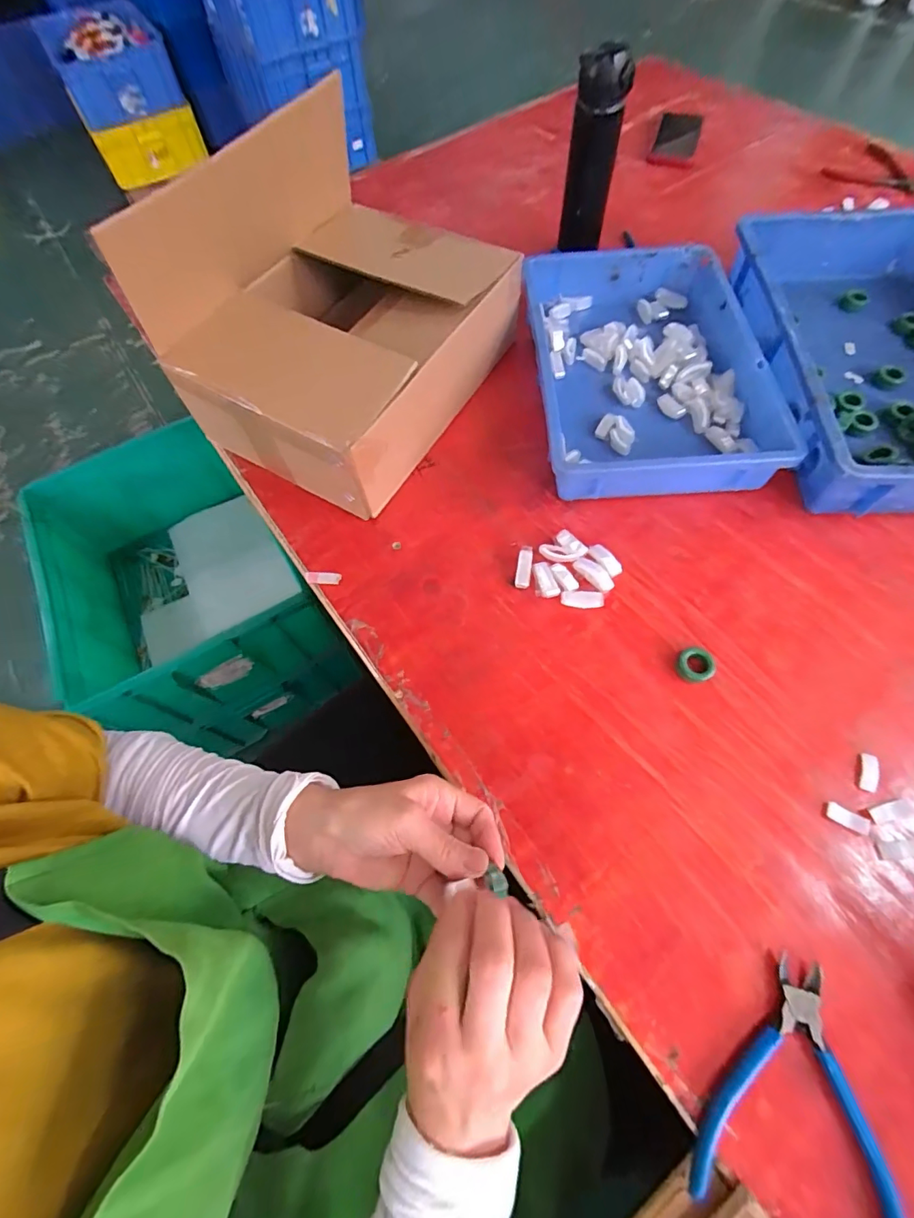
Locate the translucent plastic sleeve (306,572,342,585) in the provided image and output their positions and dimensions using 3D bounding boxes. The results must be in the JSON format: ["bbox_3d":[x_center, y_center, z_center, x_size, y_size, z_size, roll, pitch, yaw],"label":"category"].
[{"bbox_3d":[-0.140,-0.032,0.509,0.039,0.004,0.013,2,79,7],"label":"translucent plastic sleeve"}]

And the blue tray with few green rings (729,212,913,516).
[{"bbox_3d":[0.501,-0.300,0.561,0.286,0.078,0.438,1,63,4],"label":"blue tray with few green rings"}]

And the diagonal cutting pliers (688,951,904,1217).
[{"bbox_3d":[0.221,0.307,0.310,0.117,0.013,0.139,16,65,11],"label":"diagonal cutting pliers"}]

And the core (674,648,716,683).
[{"bbox_3d":[0.215,0.050,0.437,0.032,0.014,0.029,-7,63,0],"label":"core"}]

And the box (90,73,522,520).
[{"bbox_3d":[-0.134,-0.332,0.532,0.286,0.227,0.341,26,67,15],"label":"box"}]

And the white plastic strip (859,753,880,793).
[{"bbox_3d":[0.334,0.132,0.392,0.013,0.004,0.031,17,65,12],"label":"white plastic strip"}]

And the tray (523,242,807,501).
[{"bbox_3d":[0.216,-0.288,0.580,0.247,0.064,0.366,-1,63,3],"label":"tray"}]

